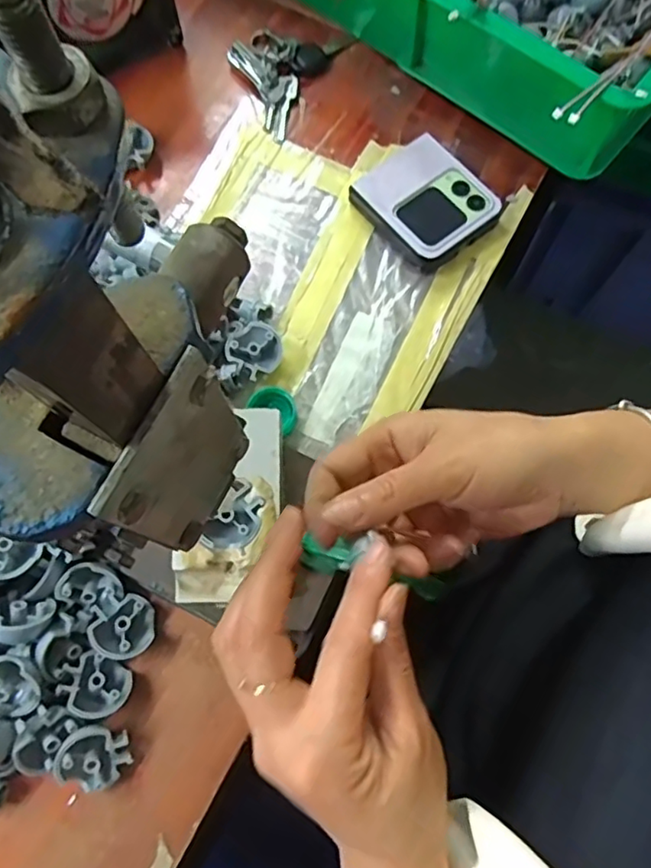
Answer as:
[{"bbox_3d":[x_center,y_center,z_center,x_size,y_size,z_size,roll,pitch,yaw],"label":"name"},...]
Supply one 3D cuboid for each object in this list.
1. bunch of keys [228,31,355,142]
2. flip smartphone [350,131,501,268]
[{"bbox_3d":[-0.037,-0.297,0.477,0.078,0.017,0.113,31,76,12],"label":"bunch of keys"},{"bbox_3d":[0.072,-0.167,0.428,0.076,0.020,0.086,-39,75,-10],"label":"flip smartphone"}]

